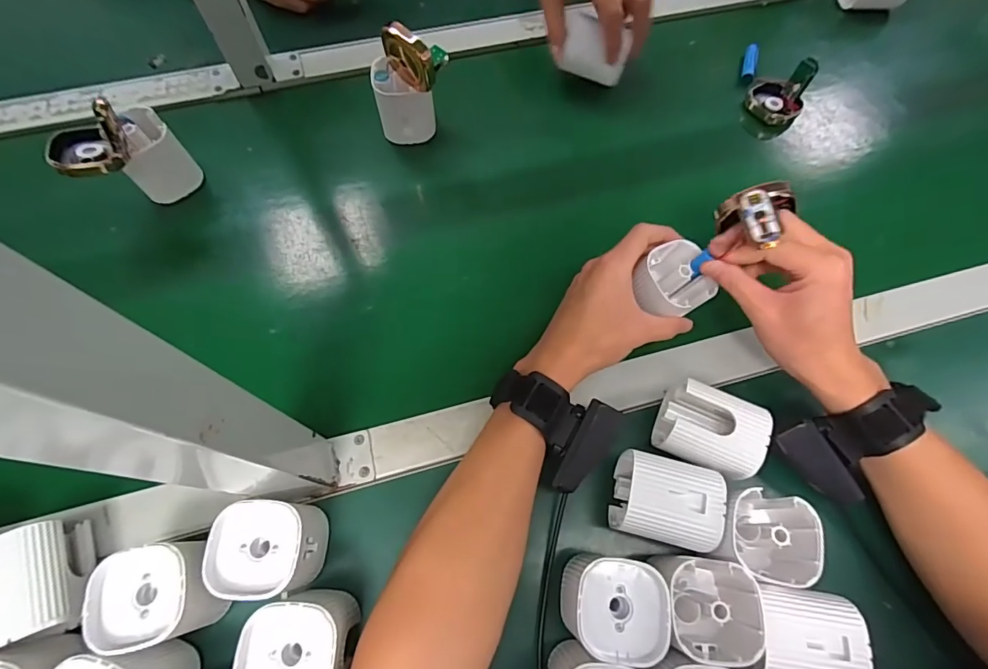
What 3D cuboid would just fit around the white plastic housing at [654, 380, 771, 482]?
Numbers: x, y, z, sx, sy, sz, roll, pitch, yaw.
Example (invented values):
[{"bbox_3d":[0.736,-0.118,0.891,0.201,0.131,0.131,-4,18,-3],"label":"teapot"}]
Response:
[{"bbox_3d":[0.158,0.073,0.354,0.065,0.056,0.054,23,68,7],"label":"white plastic housing"}]

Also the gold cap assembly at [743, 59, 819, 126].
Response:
[{"bbox_3d":[0.309,-0.260,0.510,0.054,0.057,0.052,1,67,-3],"label":"gold cap assembly"}]

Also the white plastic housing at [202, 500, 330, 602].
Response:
[{"bbox_3d":[-0.144,0.140,0.307,0.056,0.068,0.054,1,67,-3],"label":"white plastic housing"}]

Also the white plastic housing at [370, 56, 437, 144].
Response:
[{"bbox_3d":[-0.091,-0.232,0.478,0.058,0.072,0.041,-19,59,-10],"label":"white plastic housing"}]

